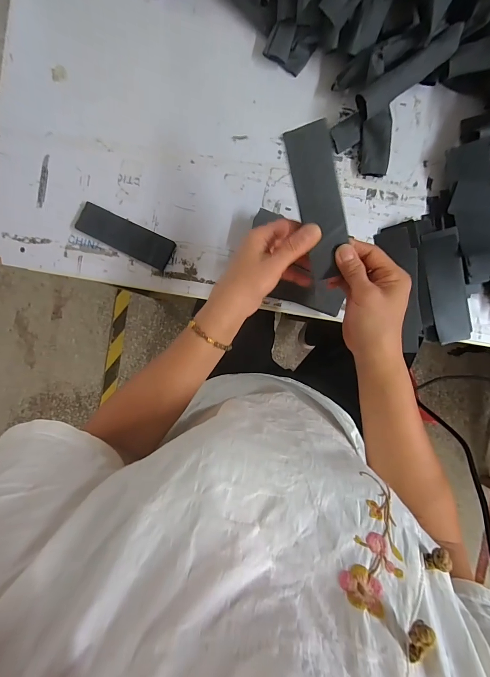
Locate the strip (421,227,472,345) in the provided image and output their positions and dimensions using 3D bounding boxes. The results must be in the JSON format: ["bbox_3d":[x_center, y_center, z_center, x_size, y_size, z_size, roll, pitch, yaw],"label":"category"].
[{"bbox_3d":[0.289,-0.074,0.447,0.048,0.020,0.156,-12,91,3],"label":"strip"}]

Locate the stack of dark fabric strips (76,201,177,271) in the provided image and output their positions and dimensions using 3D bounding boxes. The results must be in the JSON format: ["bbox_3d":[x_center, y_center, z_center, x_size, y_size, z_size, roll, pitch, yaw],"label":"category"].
[{"bbox_3d":[-0.182,-0.156,0.476,0.151,0.006,0.047,25,93,1],"label":"stack of dark fabric strips"}]

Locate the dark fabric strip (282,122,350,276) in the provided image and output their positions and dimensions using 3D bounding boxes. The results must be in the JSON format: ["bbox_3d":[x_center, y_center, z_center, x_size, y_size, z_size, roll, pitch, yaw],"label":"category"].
[{"bbox_3d":[0.078,-0.137,0.323,0.043,0.008,0.146,-11,108,18],"label":"dark fabric strip"}]

